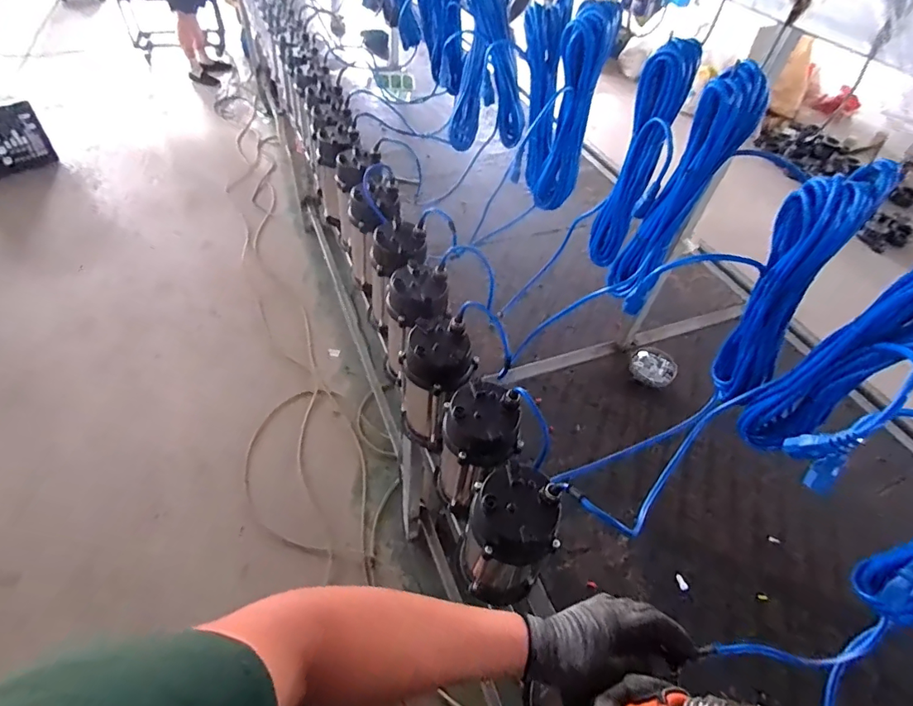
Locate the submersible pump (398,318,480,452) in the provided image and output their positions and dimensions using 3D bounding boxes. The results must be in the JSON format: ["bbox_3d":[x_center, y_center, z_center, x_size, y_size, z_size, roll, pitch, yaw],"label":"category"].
[{"bbox_3d":[-0.040,0.064,0.905,0.116,0.264,0.112,33,54,21],"label":"submersible pump"}]

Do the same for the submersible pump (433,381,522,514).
[{"bbox_3d":[0.035,0.182,0.808,0.119,0.261,0.146,-13,53,-16],"label":"submersible pump"}]

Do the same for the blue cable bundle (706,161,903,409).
[{"bbox_3d":[0.388,-0.061,0.581,0.072,0.330,0.098,-15,53,-18],"label":"blue cable bundle"}]

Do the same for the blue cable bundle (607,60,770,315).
[{"bbox_3d":[0.312,-0.211,0.676,0.089,0.341,0.047,24,52,14],"label":"blue cable bundle"}]

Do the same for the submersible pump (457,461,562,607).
[{"bbox_3d":[0.075,0.288,0.727,0.116,0.268,0.127,-1,50,-7],"label":"submersible pump"}]

